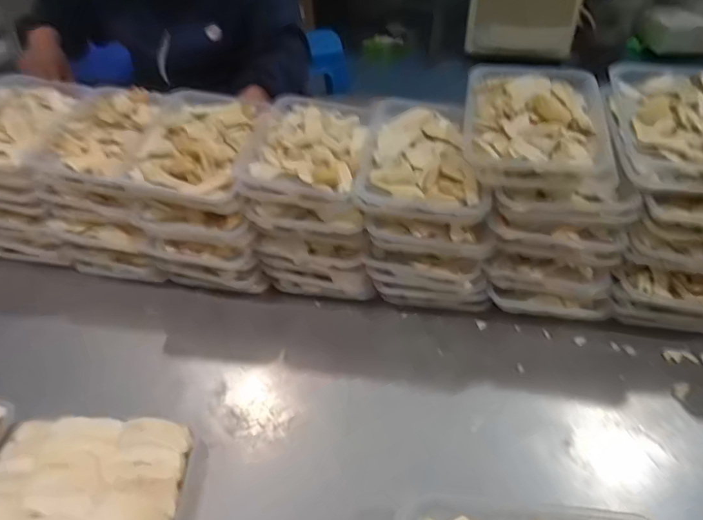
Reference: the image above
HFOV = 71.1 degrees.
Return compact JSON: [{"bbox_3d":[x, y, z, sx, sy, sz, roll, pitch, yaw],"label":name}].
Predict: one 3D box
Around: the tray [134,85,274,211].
[{"bbox_3d":[-0.178,-0.137,0.578,0.136,0.045,0.179,0,44,4],"label":"tray"}]

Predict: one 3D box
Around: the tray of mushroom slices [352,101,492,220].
[{"bbox_3d":[0.078,-0.114,0.540,0.132,0.046,0.170,3,45,6],"label":"tray of mushroom slices"}]

